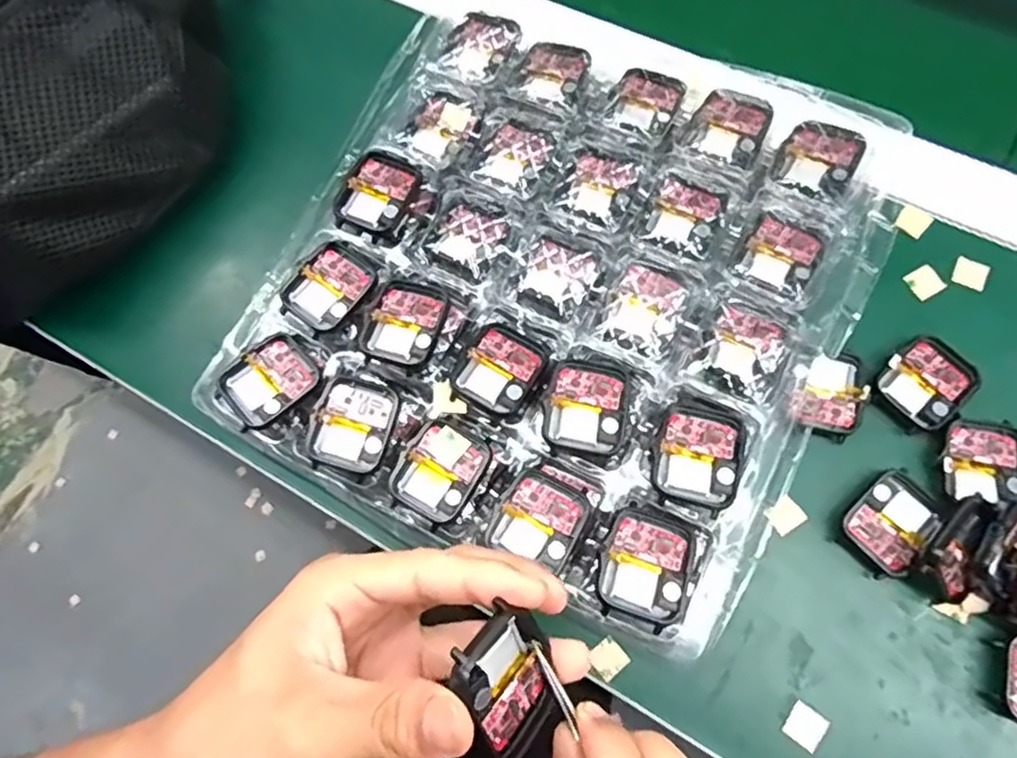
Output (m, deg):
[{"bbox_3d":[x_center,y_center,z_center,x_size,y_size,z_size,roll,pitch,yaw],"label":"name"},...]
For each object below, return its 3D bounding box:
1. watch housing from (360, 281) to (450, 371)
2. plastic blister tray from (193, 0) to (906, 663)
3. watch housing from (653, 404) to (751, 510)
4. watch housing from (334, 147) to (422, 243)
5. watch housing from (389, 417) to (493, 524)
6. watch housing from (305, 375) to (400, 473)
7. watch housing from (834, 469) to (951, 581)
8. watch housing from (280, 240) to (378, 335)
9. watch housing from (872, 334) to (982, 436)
[{"bbox_3d":[-0.050,-0.027,0.314,0.036,0.006,0.043,21,77,11],"label":"watch housing"},{"bbox_3d":[0.027,-0.048,0.331,0.276,0.041,0.287,24,78,12],"label":"plastic blister tray"},{"bbox_3d":[0.084,0.034,0.282,0.036,0.010,0.042,17,76,10],"label":"watch housing"},{"bbox_3d":[-0.068,-0.097,0.336,0.036,0.009,0.047,25,78,12],"label":"watch housing"},{"bbox_3d":[-0.031,0.042,0.294,0.037,0.008,0.042,27,78,12],"label":"watch housing"},{"bbox_3d":[-0.073,0.021,0.303,0.037,0.006,0.043,13,76,9],"label":"watch housing"},{"bbox_3d":[0.181,0.068,0.301,0.034,0.012,0.044,42,82,15],"label":"watch housing"},{"bbox_3d":[-0.092,-0.045,0.324,0.036,0.008,0.047,38,81,14],"label":"watch housing"},{"bbox_3d":[0.206,0.002,0.313,0.043,0.006,0.037,-40,74,-6],"label":"watch housing"}]

